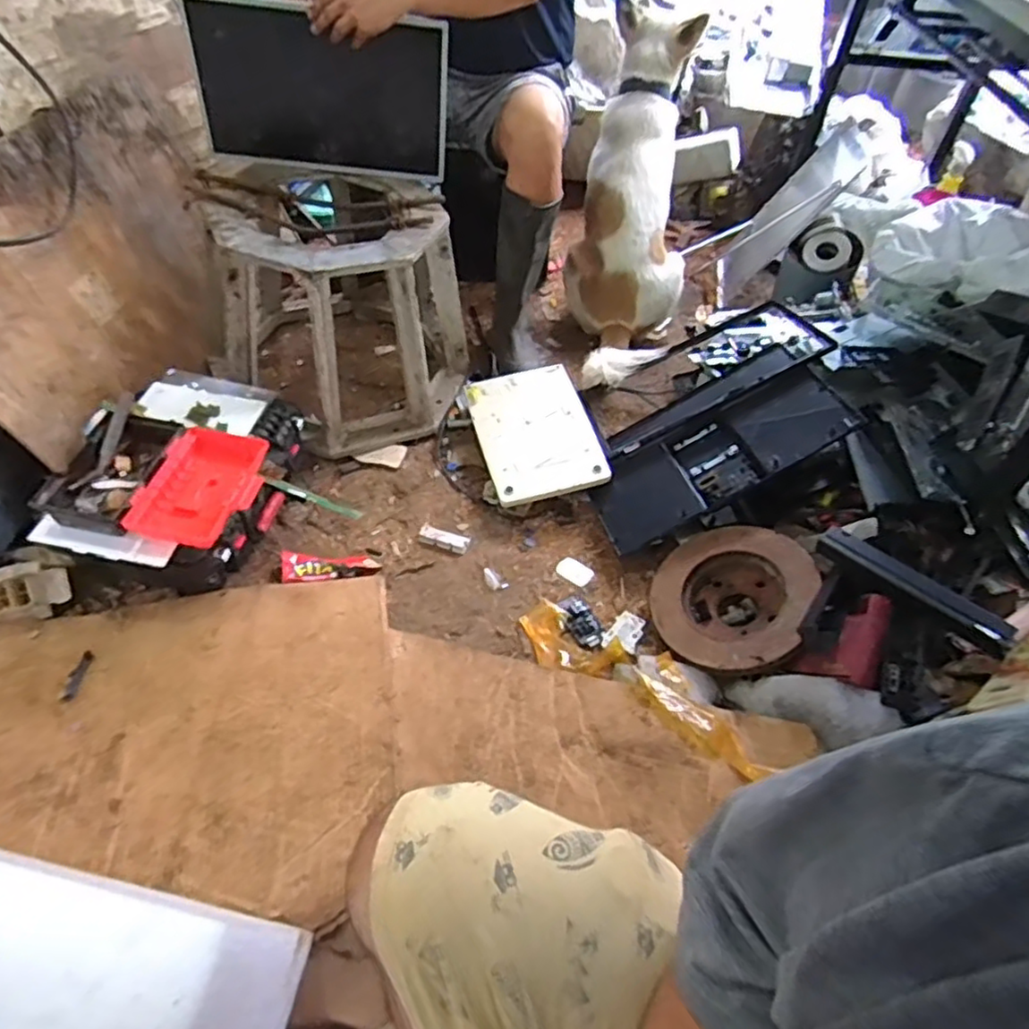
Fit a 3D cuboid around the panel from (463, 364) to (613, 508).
[{"bbox_3d":[0.036,-0.159,1.257,0.205,0.026,0.308,-17,55,-4],"label":"panel"}]

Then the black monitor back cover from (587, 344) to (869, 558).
[{"bbox_3d":[0.336,-0.130,1.156,0.453,0.041,0.258,-30,46,10],"label":"black monitor back cover"}]

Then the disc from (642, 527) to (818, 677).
[{"bbox_3d":[0.335,0.134,1.040,0.239,0.072,0.241,6,55,36],"label":"disc"}]

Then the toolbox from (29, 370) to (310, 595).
[{"bbox_3d":[-0.513,-0.056,1.075,0.276,0.175,0.371,8,49,1],"label":"toolbox"}]

